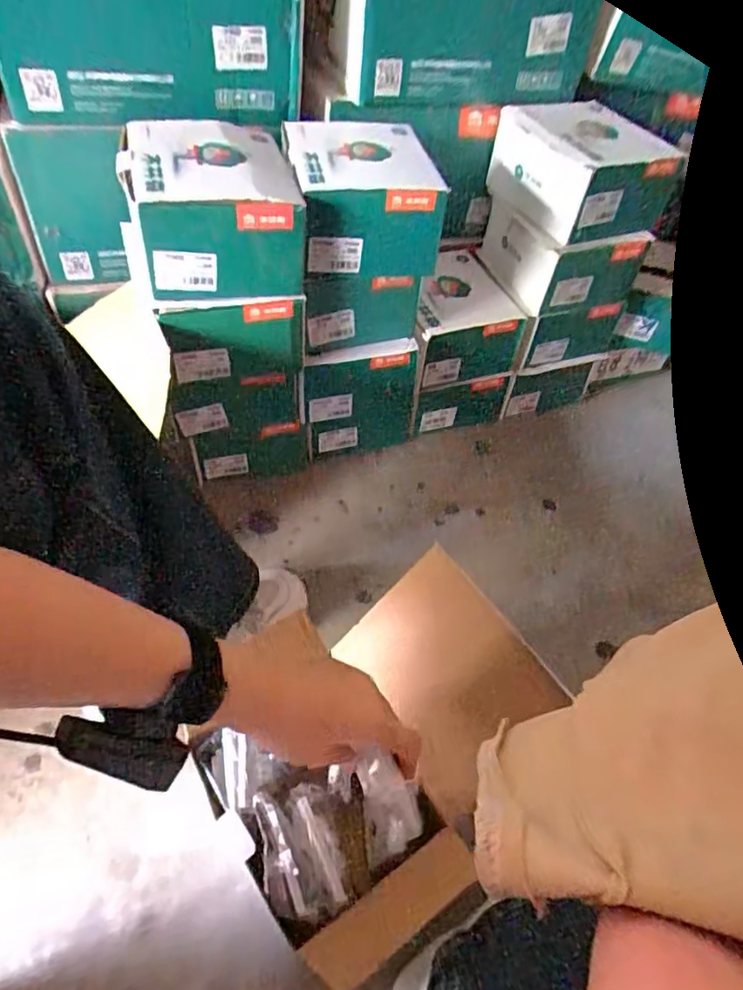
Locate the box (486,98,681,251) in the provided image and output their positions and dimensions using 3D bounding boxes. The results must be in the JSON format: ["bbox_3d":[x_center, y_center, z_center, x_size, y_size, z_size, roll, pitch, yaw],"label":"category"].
[{"bbox_3d":[0.291,-0.465,0.833,0.183,0.101,0.215,-12,55,-14],"label":"box"}]

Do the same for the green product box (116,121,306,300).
[{"bbox_3d":[-0.170,-0.317,0.633,0.180,0.111,0.201,-4,53,-8],"label":"green product box"}]

